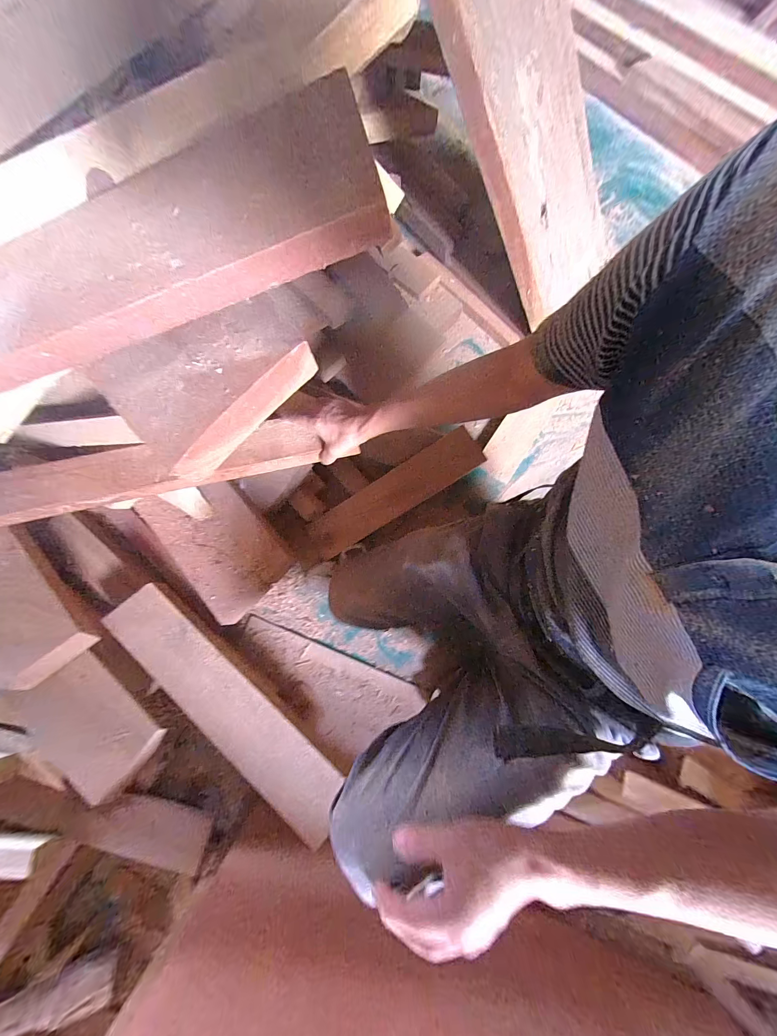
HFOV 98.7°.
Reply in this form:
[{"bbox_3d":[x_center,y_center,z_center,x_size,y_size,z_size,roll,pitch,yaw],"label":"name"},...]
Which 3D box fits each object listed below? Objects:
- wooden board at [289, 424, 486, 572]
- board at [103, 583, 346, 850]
[{"bbox_3d":[-0.006,-0.045,0.769,0.477,0.020,0.098,-31,89,3],"label":"wooden board"},{"bbox_3d":[-0.296,0.326,0.599,0.526,0.028,0.112,40,78,9],"label":"board"}]

